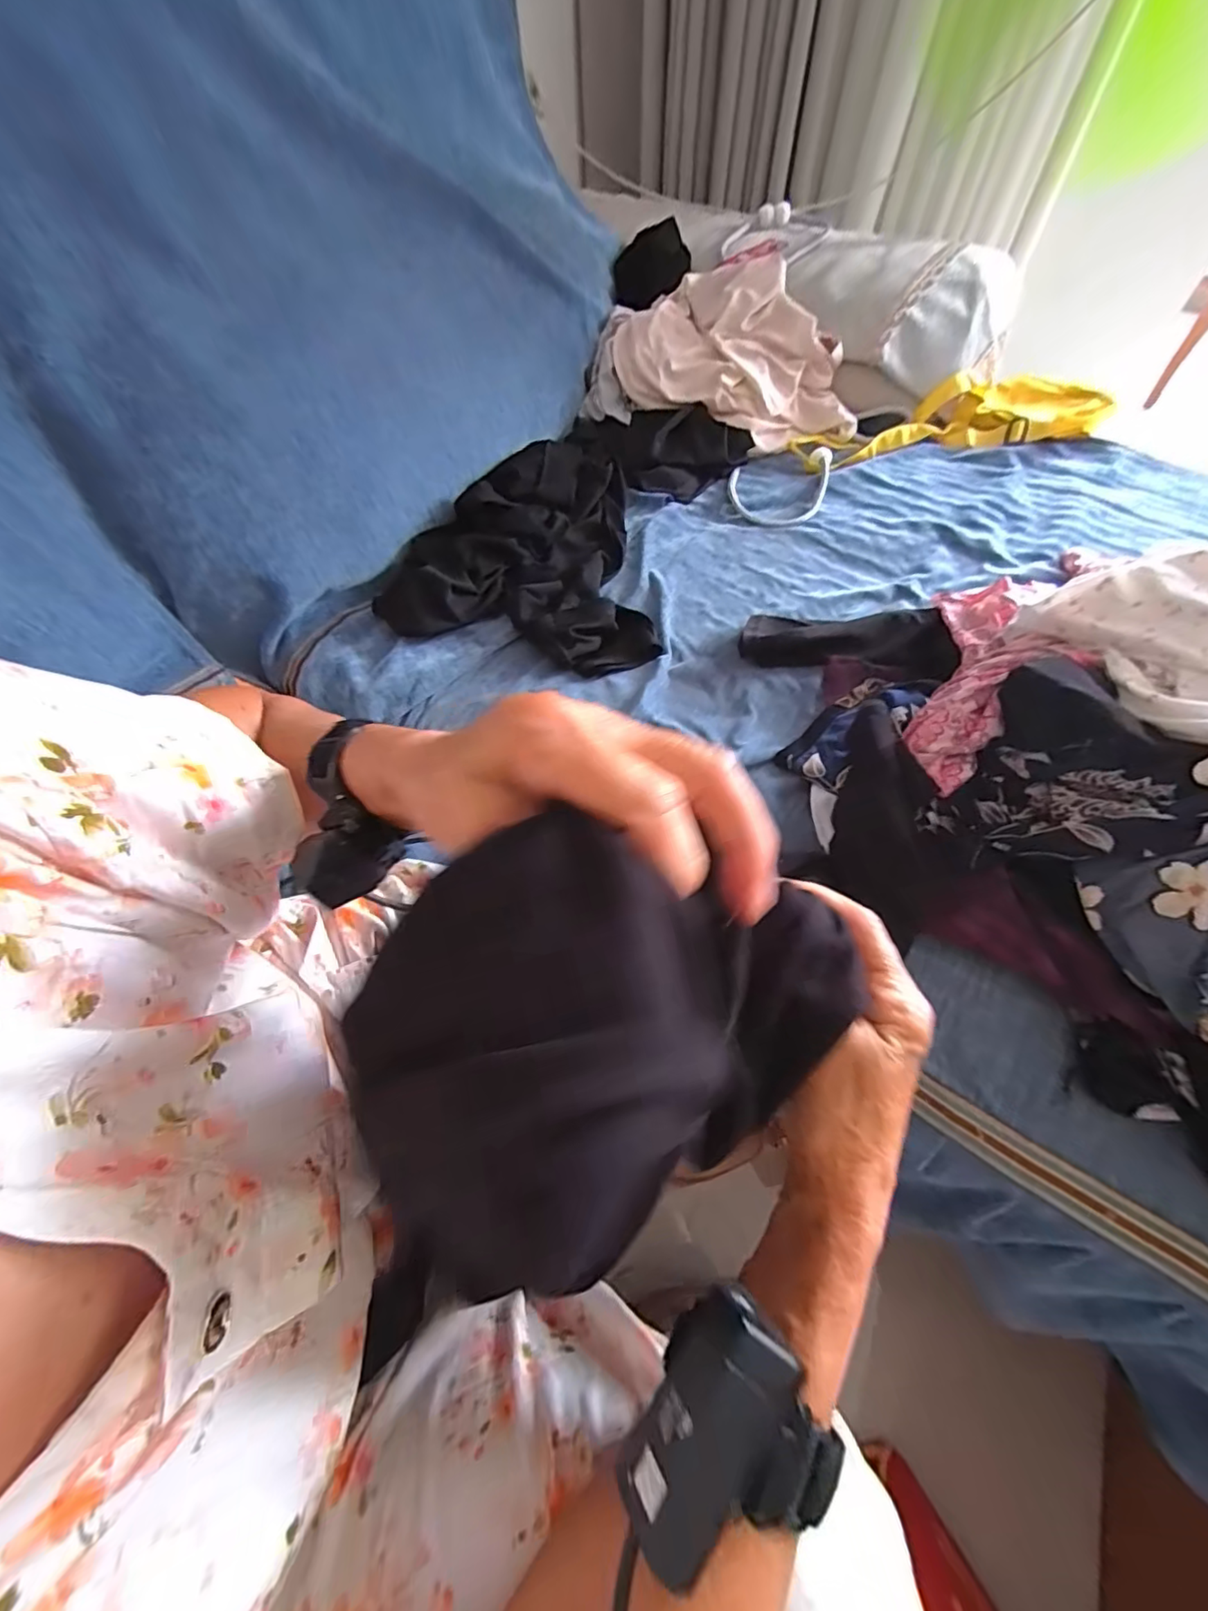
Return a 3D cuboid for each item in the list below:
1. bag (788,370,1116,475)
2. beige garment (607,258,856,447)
[{"bbox_3d":[0.460,-0.511,0.719,0.388,0.066,0.153,-11,60,-5],"label":"bag"},{"bbox_3d":[0.186,-0.622,0.742,0.332,0.109,0.199,21,63,13],"label":"beige garment"}]

